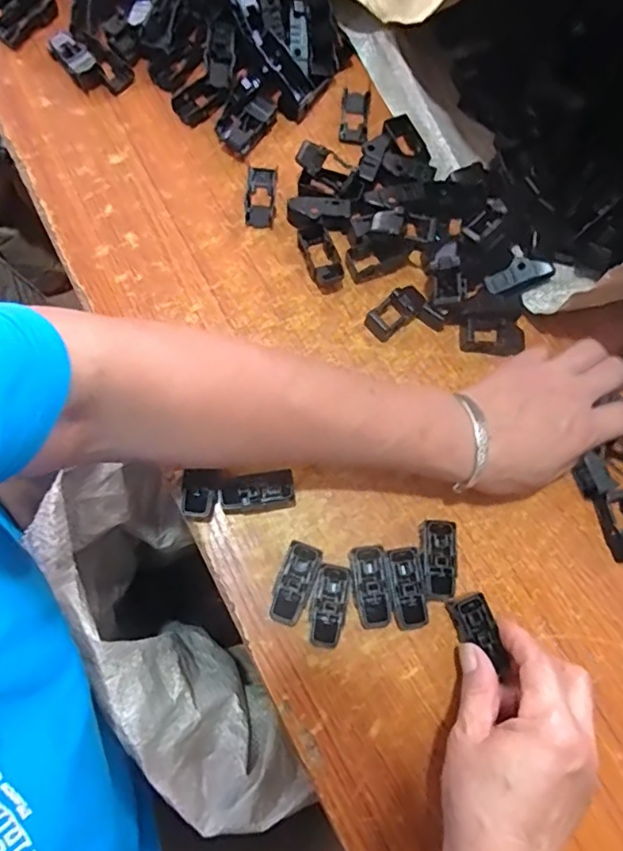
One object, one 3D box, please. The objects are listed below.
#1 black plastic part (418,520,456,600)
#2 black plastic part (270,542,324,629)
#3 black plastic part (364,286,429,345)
[{"bbox_3d":[0.084,0.090,0.380,0.024,0.021,0.050,1,75,-4],"label":"black plastic part"},{"bbox_3d":[-0.011,0.103,0.367,0.023,0.020,0.051,22,75,2],"label":"black plastic part"},{"bbox_3d":[0.064,-0.086,0.426,0.047,0.016,0.025,-37,81,-12],"label":"black plastic part"}]

